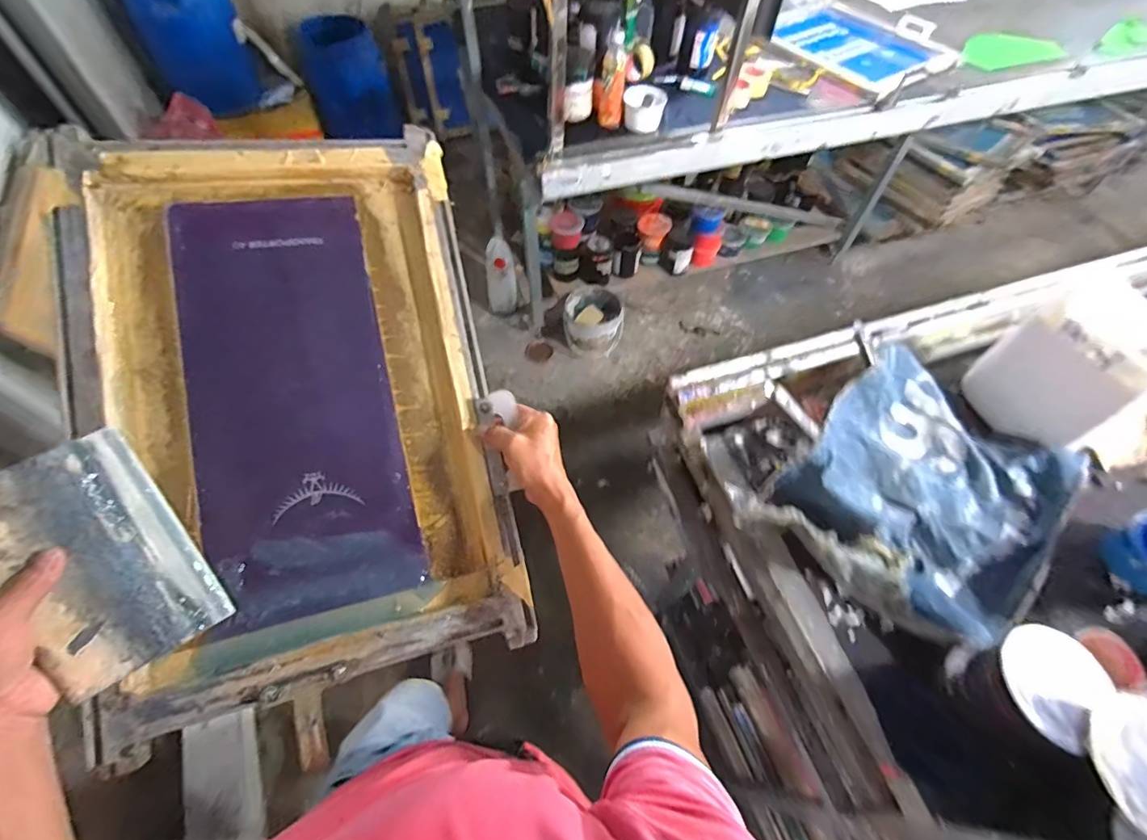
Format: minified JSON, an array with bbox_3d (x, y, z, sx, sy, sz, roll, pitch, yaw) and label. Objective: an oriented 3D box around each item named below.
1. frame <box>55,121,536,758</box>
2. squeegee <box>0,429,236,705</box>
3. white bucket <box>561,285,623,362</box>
[{"bbox_3d":[-0.297,-0.032,0.545,0.397,0.054,0.606,-10,83,-19],"label":"frame"},{"bbox_3d":[-0.380,0.114,0.398,0.108,0.012,0.183,-33,106,-37],"label":"squeegee"},{"bbox_3d":[0.078,-0.375,1.956,0.220,0.194,0.257,11,59,6],"label":"white bucket"}]

